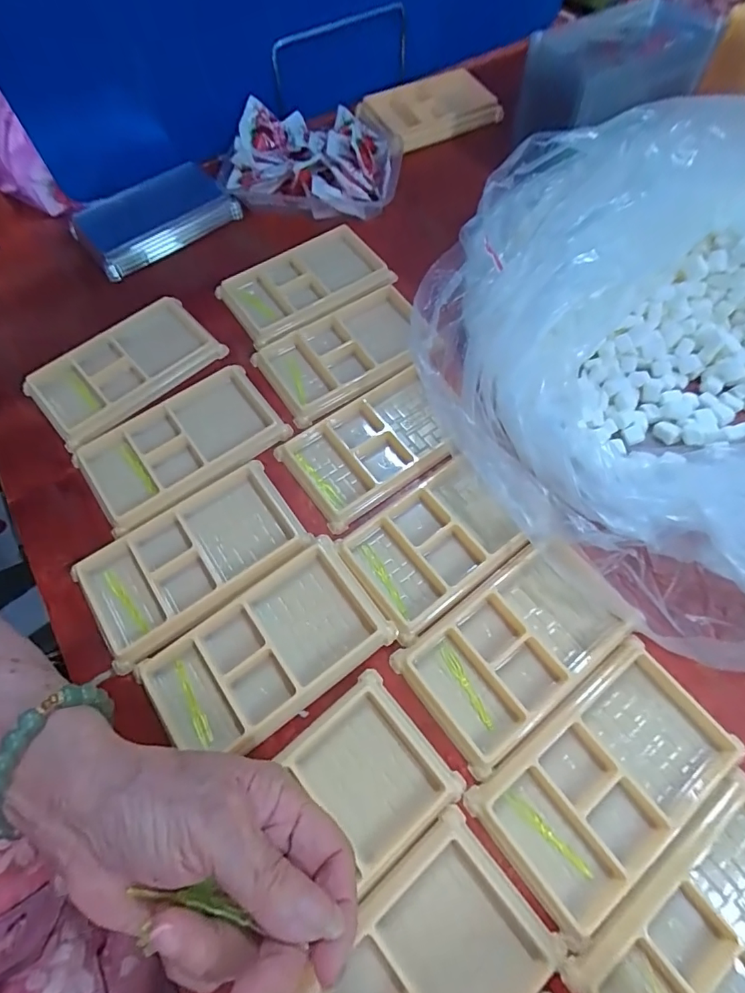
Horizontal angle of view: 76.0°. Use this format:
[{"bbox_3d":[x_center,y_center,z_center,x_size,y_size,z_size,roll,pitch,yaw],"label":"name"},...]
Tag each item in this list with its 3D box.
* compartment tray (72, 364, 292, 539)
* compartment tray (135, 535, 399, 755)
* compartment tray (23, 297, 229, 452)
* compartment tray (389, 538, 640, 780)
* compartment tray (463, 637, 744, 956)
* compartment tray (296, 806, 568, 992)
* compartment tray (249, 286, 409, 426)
[{"bbox_3d":[-0.135,-0.038,0.343,0.135,0.013,0.082,-35,70,-14],"label":"compartment tray"},{"bbox_3d":[-0.062,0.092,0.283,0.136,0.014,0.077,-34,70,-13],"label":"compartment tray"},{"bbox_3d":[-0.191,-0.101,0.371,0.079,0.011,0.134,42,73,17],"label":"compartment tray"},{"bbox_3d":[0.086,0.088,0.283,0.130,0.009,0.077,-36,70,-14],"label":"compartment tray"},{"bbox_3d":[0.126,0.152,0.254,0.133,0.009,0.080,-35,70,-14],"label":"compartment tray"},{"bbox_3d":[0.015,0.232,0.218,0.137,0.010,0.078,-38,71,-15],"label":"compartment tray"},{"bbox_3d":[-0.017,-0.114,0.382,0.133,0.021,0.082,-30,69,-12],"label":"compartment tray"}]

